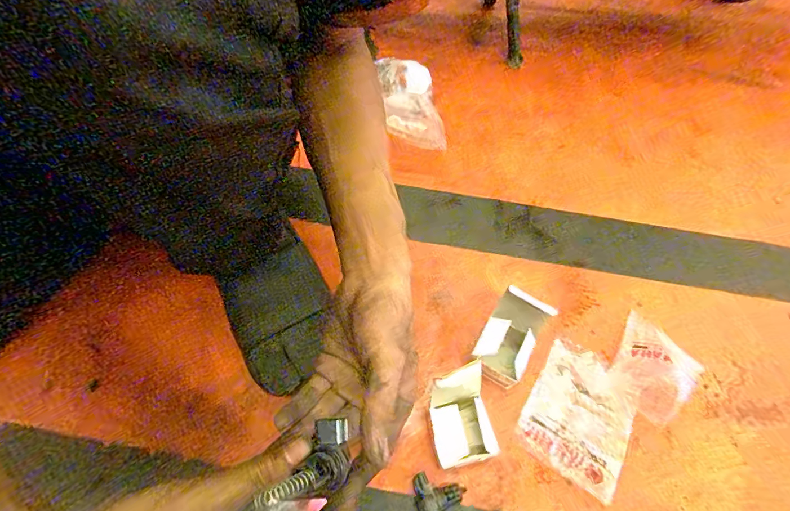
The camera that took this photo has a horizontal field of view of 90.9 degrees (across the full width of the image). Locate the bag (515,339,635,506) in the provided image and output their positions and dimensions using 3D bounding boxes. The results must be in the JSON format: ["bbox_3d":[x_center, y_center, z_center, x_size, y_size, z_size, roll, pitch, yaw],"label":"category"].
[{"bbox_3d":[0.202,0.170,0.422,0.102,0.008,0.134,30,59,17],"label":"bag"}]

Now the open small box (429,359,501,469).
[{"bbox_3d":[0.063,0.167,0.400,0.057,0.043,0.087,-6,56,-6],"label":"open small box"}]

